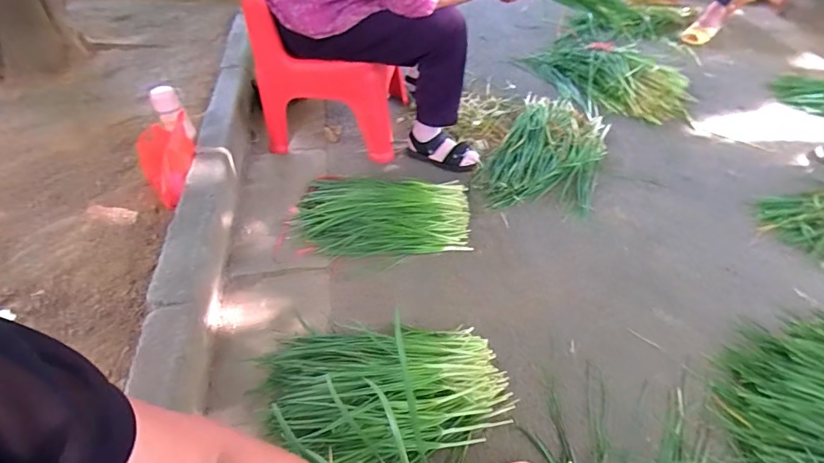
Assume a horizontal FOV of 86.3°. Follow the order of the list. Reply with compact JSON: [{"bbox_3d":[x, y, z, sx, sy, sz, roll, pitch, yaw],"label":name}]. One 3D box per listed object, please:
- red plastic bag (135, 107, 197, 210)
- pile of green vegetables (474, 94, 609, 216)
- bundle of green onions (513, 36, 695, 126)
[{"bbox_3d":[-0.673,-0.195,1.226,0.163,0.196,0.205,-22,52,-16],"label":"red plastic bag"},{"bbox_3d":[0.412,-0.245,1.337,0.324,0.057,0.538,18,52,17],"label":"pile of green vegetables"},{"bbox_3d":[0.710,-0.596,1.616,0.622,0.098,0.395,21,53,19],"label":"bundle of green onions"}]

